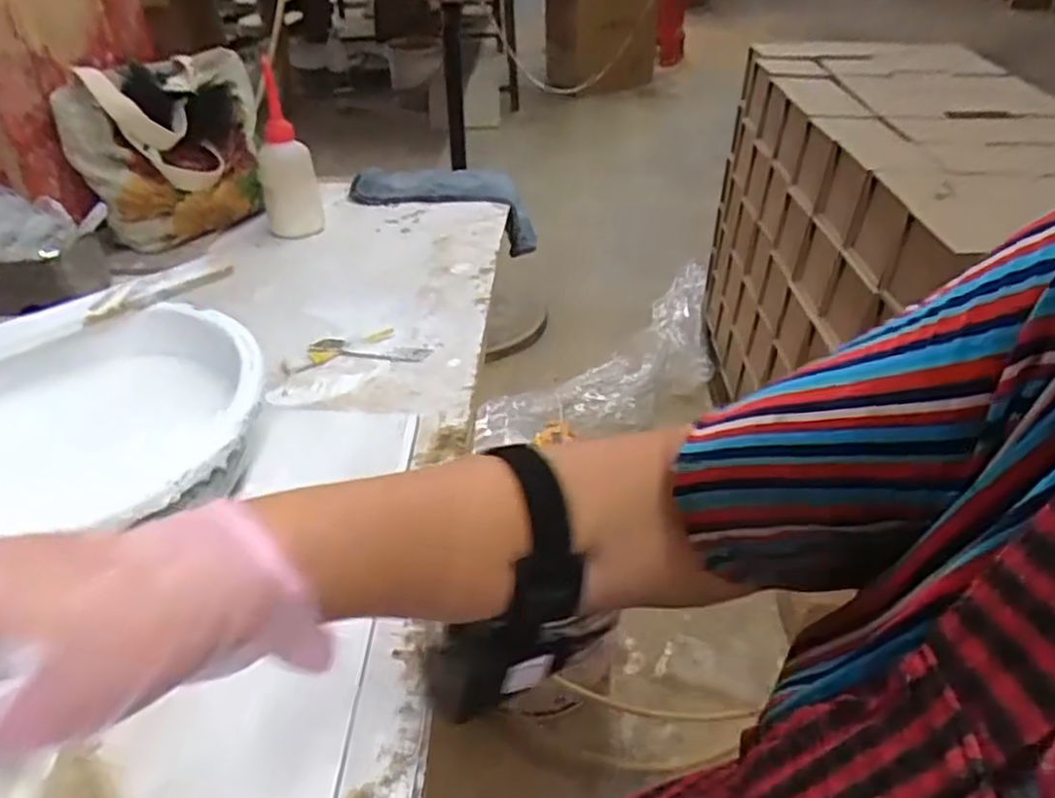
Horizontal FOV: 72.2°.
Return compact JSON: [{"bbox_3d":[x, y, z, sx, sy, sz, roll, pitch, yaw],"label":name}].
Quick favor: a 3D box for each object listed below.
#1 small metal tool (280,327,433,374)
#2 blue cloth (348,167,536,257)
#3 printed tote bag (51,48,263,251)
[{"bbox_3d":[-0.148,-0.041,0.631,0.121,0.012,0.051,-7,40,-9],"label":"small metal tool"},{"bbox_3d":[-0.113,-0.241,0.940,0.227,0.099,0.085,6,39,8],"label":"blue cloth"},{"bbox_3d":[-0.381,-0.273,0.791,0.151,0.164,0.185,-4,39,-5],"label":"printed tote bag"}]

